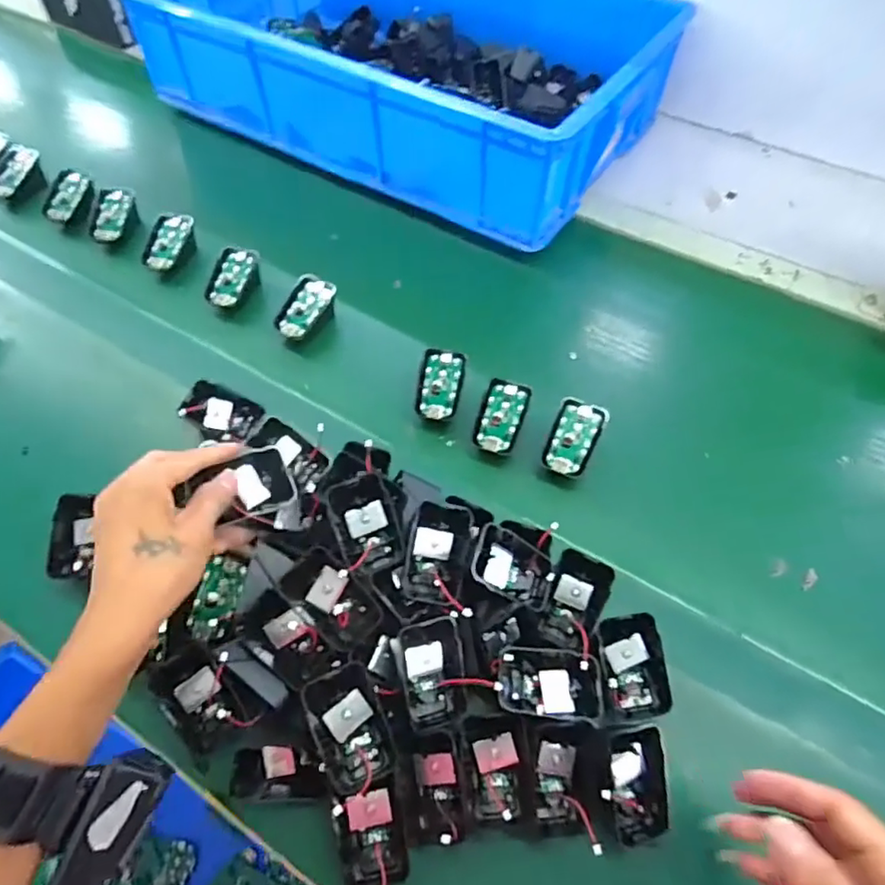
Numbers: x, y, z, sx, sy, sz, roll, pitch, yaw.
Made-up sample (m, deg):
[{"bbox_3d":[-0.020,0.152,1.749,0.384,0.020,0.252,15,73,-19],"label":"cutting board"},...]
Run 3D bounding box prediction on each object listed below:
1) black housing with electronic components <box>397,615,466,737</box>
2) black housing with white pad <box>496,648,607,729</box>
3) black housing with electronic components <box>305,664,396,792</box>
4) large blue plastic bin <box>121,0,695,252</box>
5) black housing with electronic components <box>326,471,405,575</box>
[{"bbox_3d":[-0.007,0.161,0.406,0.041,0.036,0.069,-7,57,-4],"label":"black housing with electronic components"},{"bbox_3d":[0.075,0.165,0.404,0.070,0.024,0.048,6,57,4],"label":"black housing with white pad"},{"bbox_3d":[-0.058,0.184,0.377,0.043,0.024,0.075,-18,85,-14],"label":"black housing with electronic components"},{"bbox_3d":[-0.038,-0.540,0.804,0.644,0.137,0.421,29,61,18],"label":"large blue plastic bin"},{"bbox_3d":[-0.056,0.060,0.429,0.042,0.027,0.065,-15,66,-17],"label":"black housing with electronic components"}]

